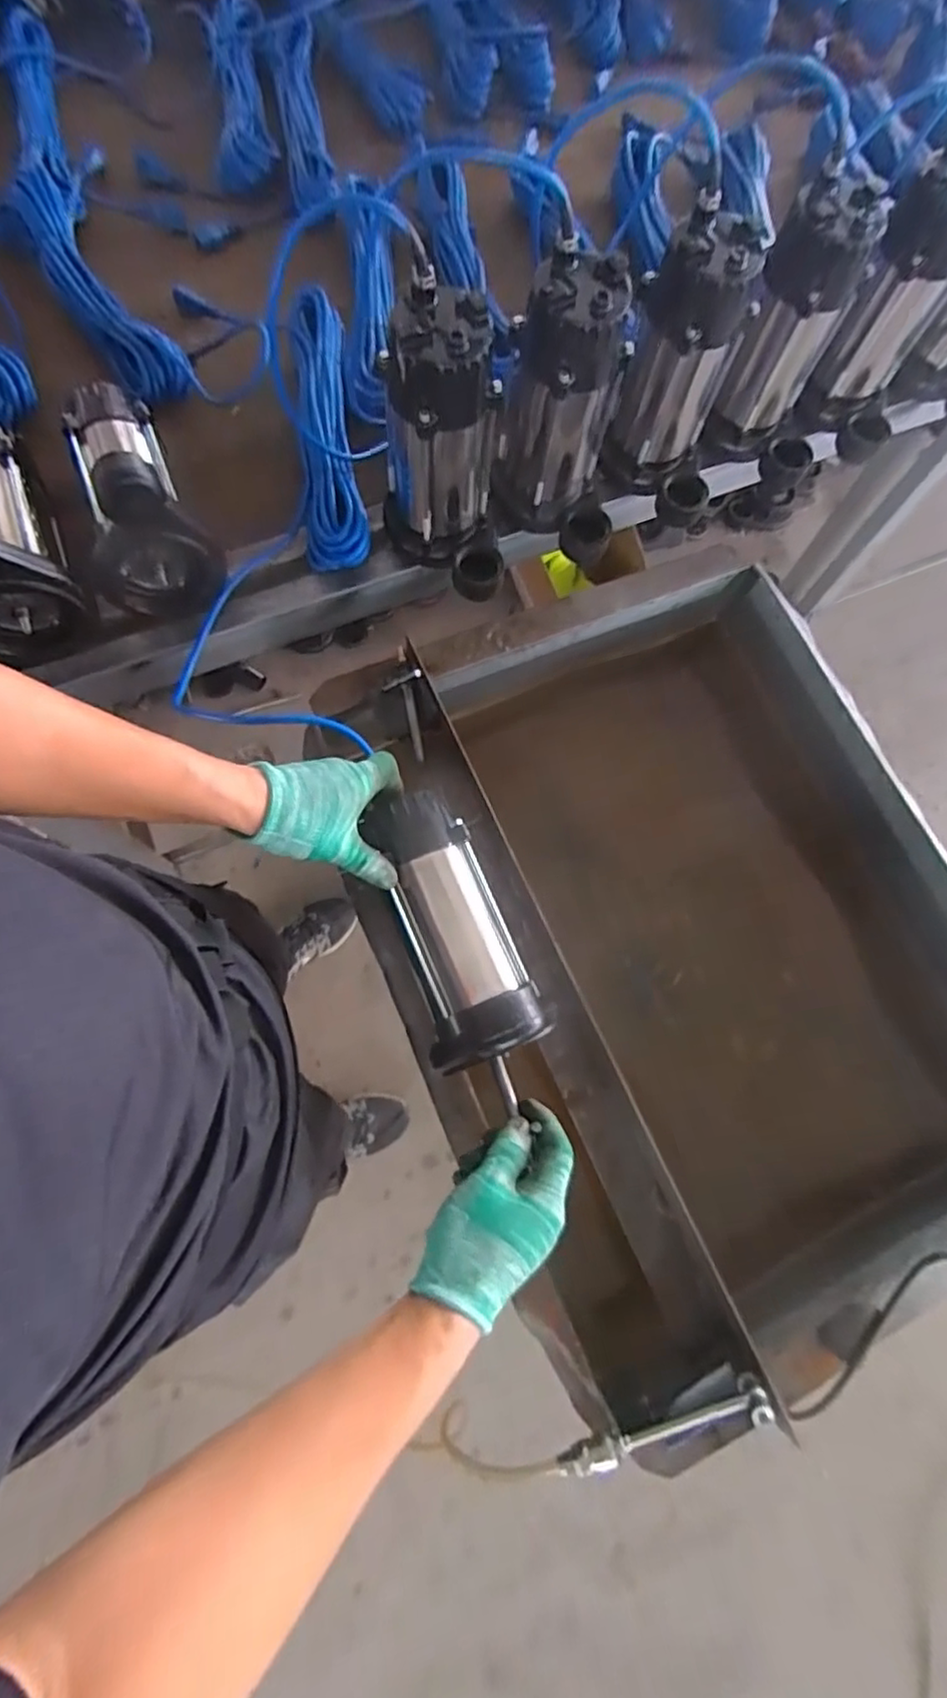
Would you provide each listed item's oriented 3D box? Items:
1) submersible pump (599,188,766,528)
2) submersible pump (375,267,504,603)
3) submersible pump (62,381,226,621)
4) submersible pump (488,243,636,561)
[{"bbox_3d":[0.223,-0.477,0.661,0.139,0.216,0.101,35,75,6],"label":"submersible pump"},{"bbox_3d":[-0.033,-0.385,0.632,0.114,0.221,0.172,-10,75,-7],"label":"submersible pump"},{"bbox_3d":[-0.344,-0.372,0.646,0.101,0.161,0.230,-21,76,-9],"label":"submersible pump"},{"bbox_3d":[0.091,-0.417,0.646,0.118,0.225,0.127,-2,74,-4],"label":"submersible pump"}]

